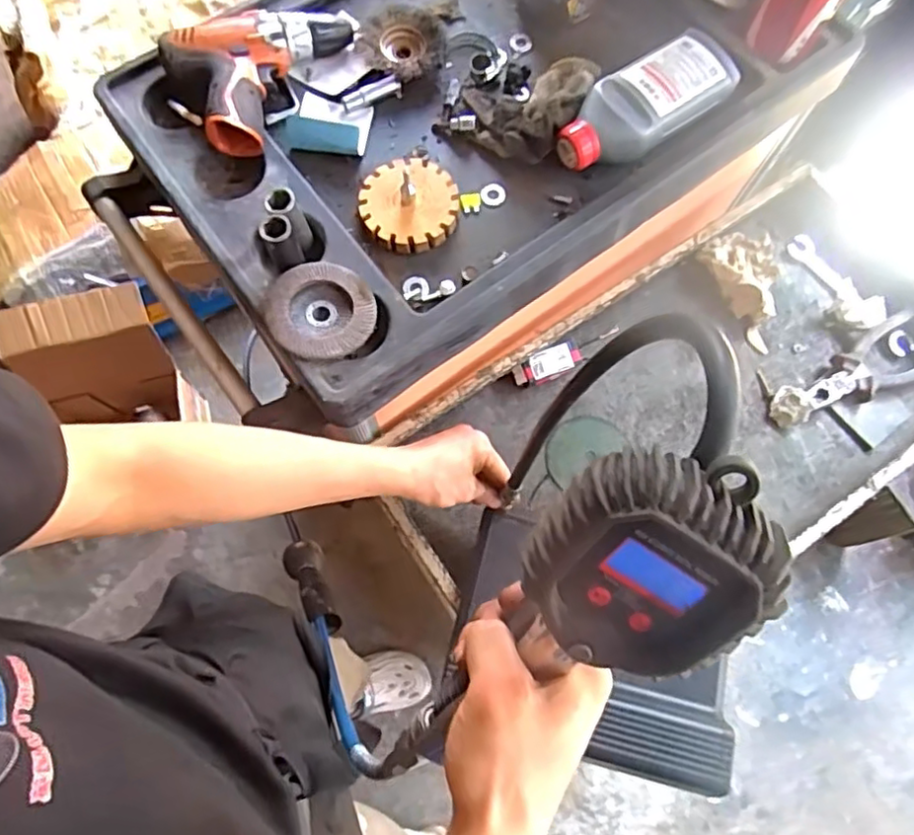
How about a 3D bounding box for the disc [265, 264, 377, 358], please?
[{"bbox_3d":[-0.116,-0.091,0.555,0.090,0.021,0.086,0,72,-1],"label":"disc"}]

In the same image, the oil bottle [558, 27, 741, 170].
[{"bbox_3d":[0.175,-0.294,0.605,0.177,0.041,0.077,-28,75,-10],"label":"oil bottle"}]

